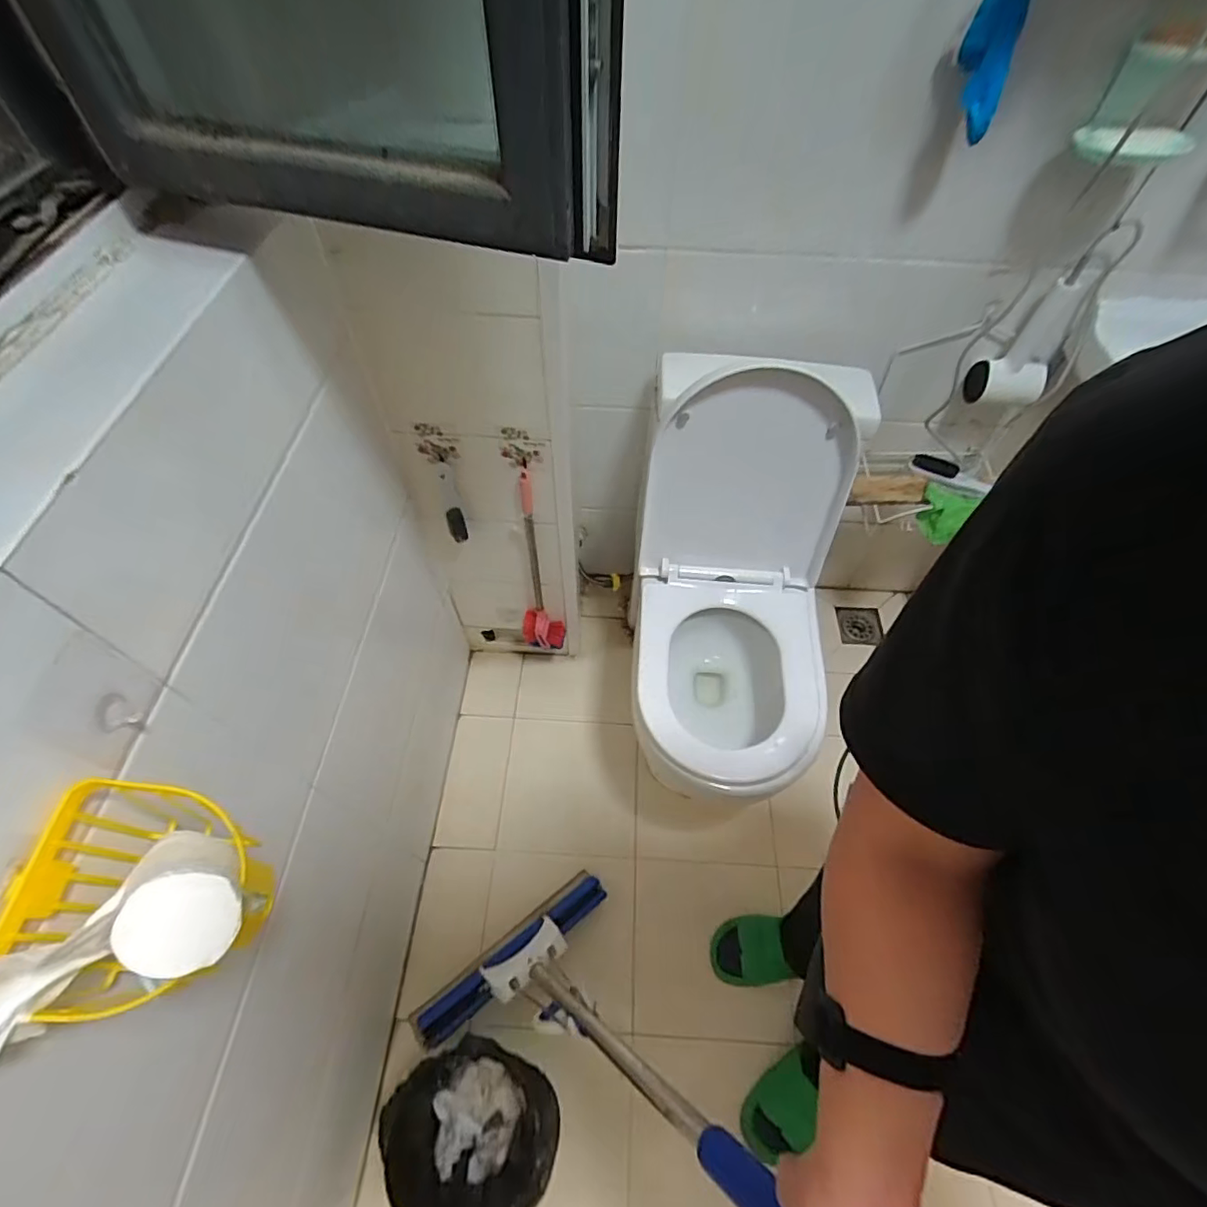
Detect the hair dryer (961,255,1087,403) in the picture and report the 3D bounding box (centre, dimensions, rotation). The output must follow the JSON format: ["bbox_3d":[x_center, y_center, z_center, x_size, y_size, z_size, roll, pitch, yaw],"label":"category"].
[{"bbox_3d":[0.715,-0.439,0.964,0.114,0.225,0.064,-8,57,-7],"label":"hair dryer"}]

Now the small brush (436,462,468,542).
[{"bbox_3d":[-0.267,-0.172,1.008,0.029,0.178,0.024,-13,58,-10],"label":"small brush"}]

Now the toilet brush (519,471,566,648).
[{"bbox_3d":[-0.133,-0.055,1.173,0.094,0.531,0.057,3,56,0],"label":"toilet brush"}]

